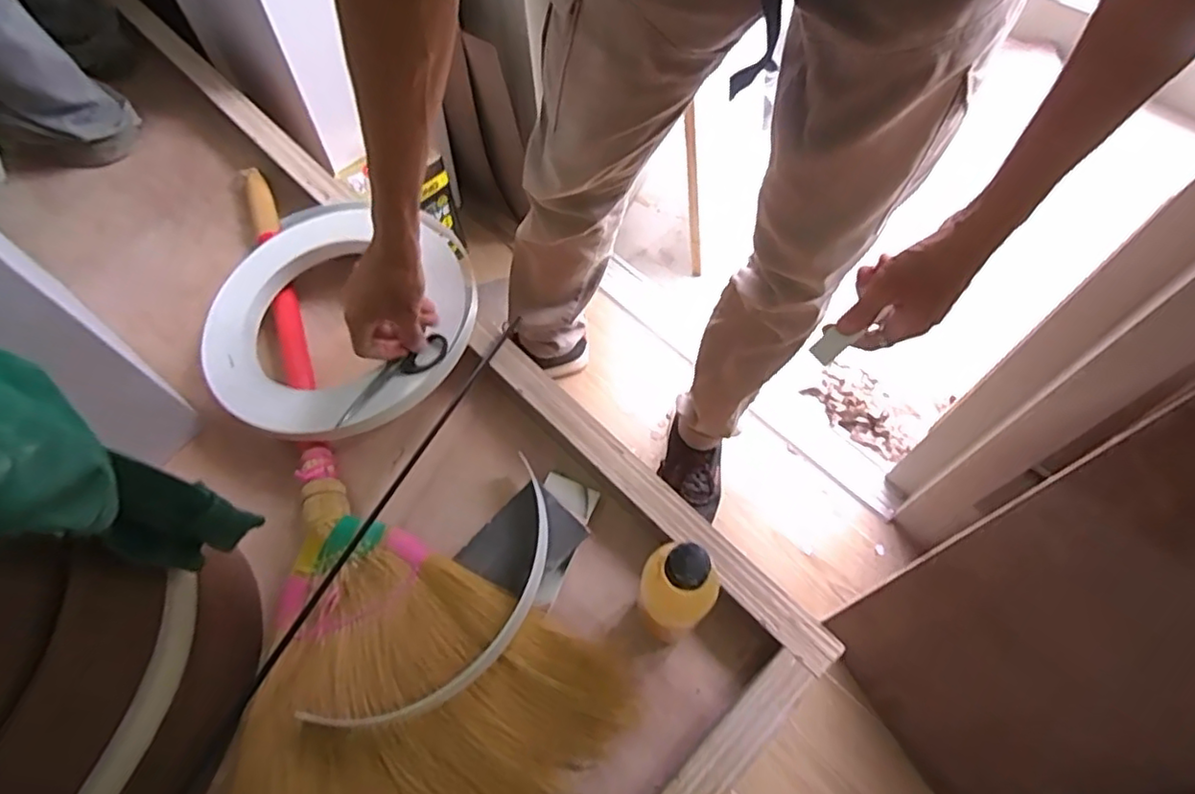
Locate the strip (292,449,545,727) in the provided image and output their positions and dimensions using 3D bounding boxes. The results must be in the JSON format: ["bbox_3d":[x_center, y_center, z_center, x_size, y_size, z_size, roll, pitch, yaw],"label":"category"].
[{"bbox_3d":[-0.118,0.181,0.553,0.109,0.038,0.289,31,66,17],"label":"strip"}]

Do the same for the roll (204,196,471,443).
[{"bbox_3d":[-0.275,-0.093,0.674,0.277,0.034,0.280,-1,61,1],"label":"roll"}]

